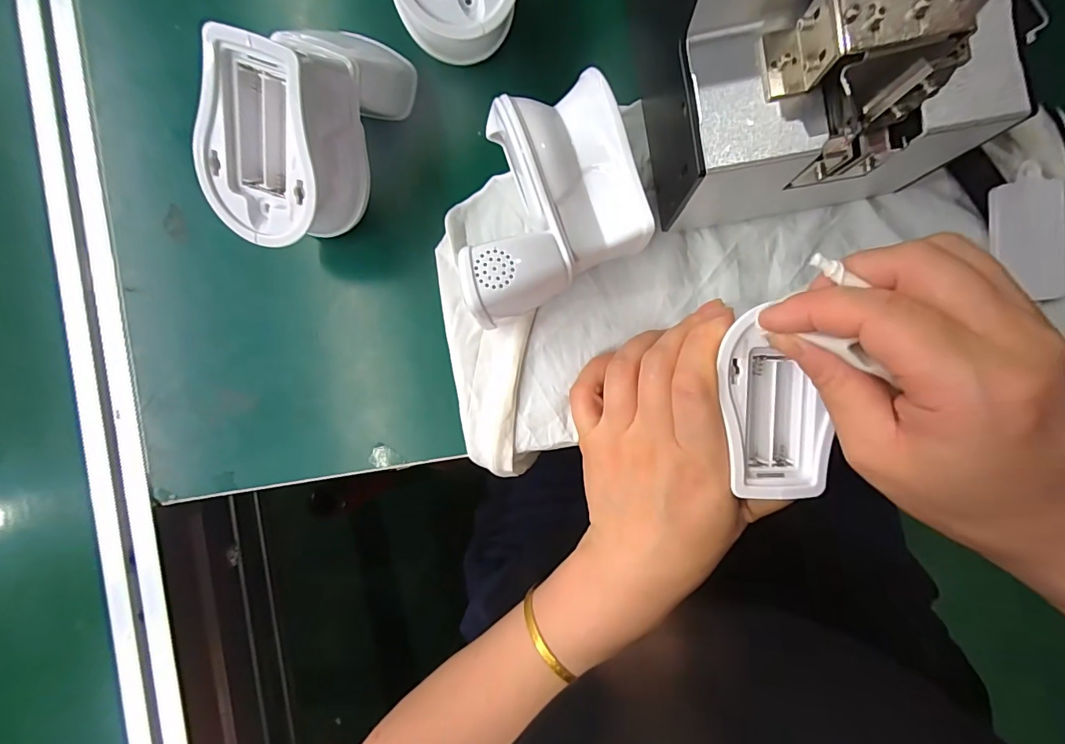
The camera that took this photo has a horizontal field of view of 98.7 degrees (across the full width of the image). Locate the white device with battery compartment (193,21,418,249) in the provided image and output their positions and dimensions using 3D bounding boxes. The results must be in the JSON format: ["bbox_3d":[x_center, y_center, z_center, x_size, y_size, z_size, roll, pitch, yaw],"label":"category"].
[{"bbox_3d":[-0.118,-0.126,0.239,0.061,0.085,0.125,22,93,6],"label":"white device with battery compartment"}]

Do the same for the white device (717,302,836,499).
[{"bbox_3d":[0.112,0.016,0.214,0.047,0.023,0.085,-9,90,7],"label":"white device"}]

